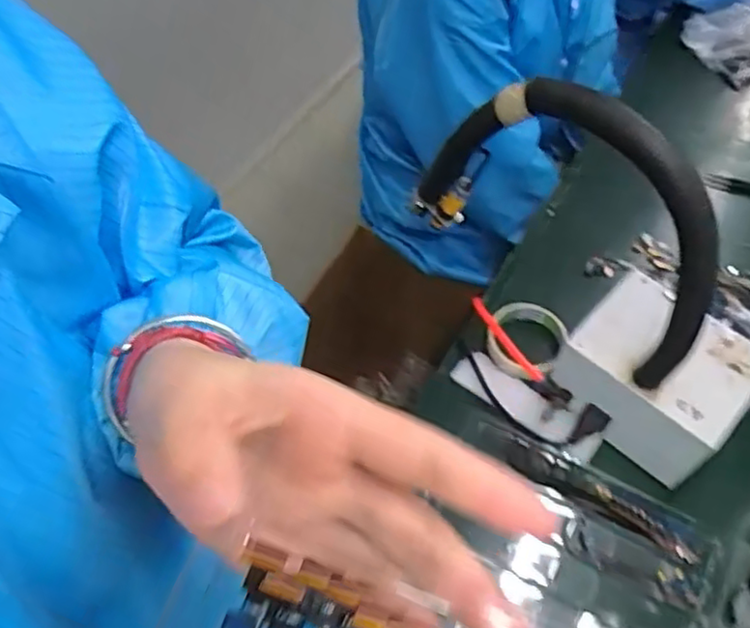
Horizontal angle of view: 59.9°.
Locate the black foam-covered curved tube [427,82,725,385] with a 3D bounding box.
[{"bbox_3d":[0.163,-0.086,0.557,0.289,0.213,0.030,39,64,22],"label":"black foam-covered curved tube"}]

